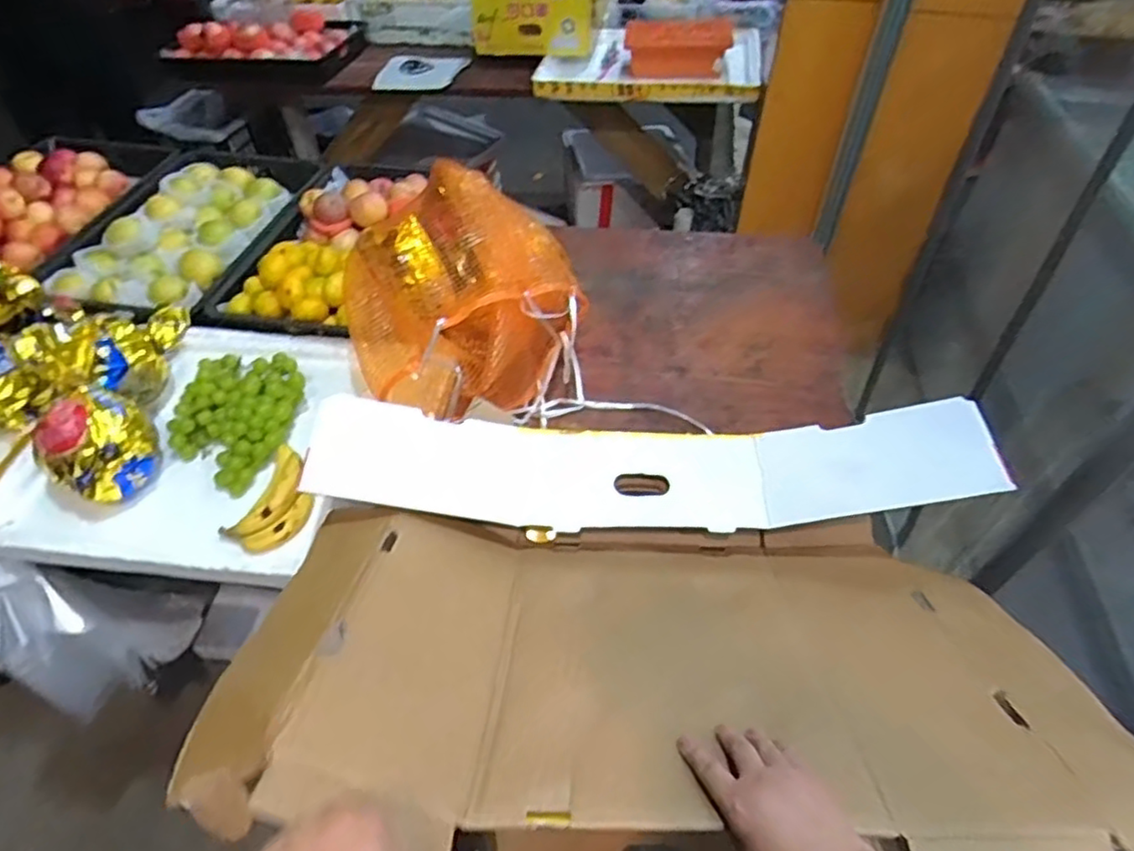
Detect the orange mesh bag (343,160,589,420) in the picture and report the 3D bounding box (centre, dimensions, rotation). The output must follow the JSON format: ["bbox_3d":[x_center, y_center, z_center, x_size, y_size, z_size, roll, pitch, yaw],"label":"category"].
[{"bbox_3d":[-0.163,-0.211,1.066,0.365,0.217,0.401,-18,50,-11],"label":"orange mesh bag"}]

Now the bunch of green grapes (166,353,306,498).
[{"bbox_3d":[-0.503,-0.026,1.015,0.211,0.072,0.201,28,56,25],"label":"bunch of green grapes"}]

